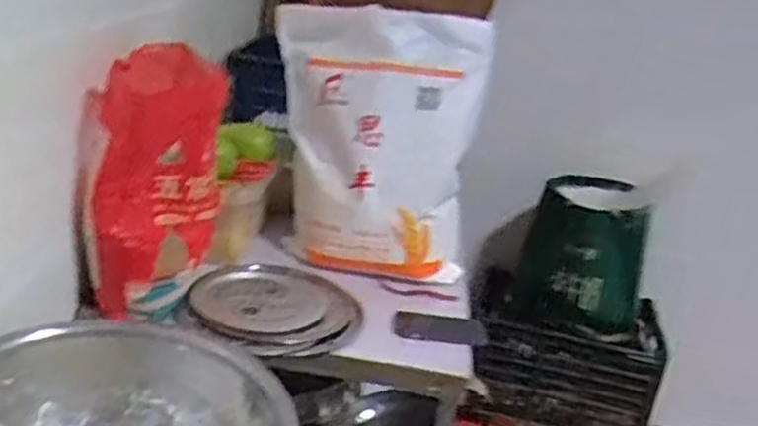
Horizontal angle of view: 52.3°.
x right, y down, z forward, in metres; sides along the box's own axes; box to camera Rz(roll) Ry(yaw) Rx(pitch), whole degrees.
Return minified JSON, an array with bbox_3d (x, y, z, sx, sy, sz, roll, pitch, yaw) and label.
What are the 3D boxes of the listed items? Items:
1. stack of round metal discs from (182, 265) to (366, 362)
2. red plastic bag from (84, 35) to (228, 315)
[{"bbox_3d":[-0.154,0.140,1.250,0.258,0.033,0.259,14,22,12],"label":"stack of round metal discs"},{"bbox_3d":[-0.319,-0.052,1.156,0.234,0.343,0.104,-13,30,-44],"label":"red plastic bag"}]

